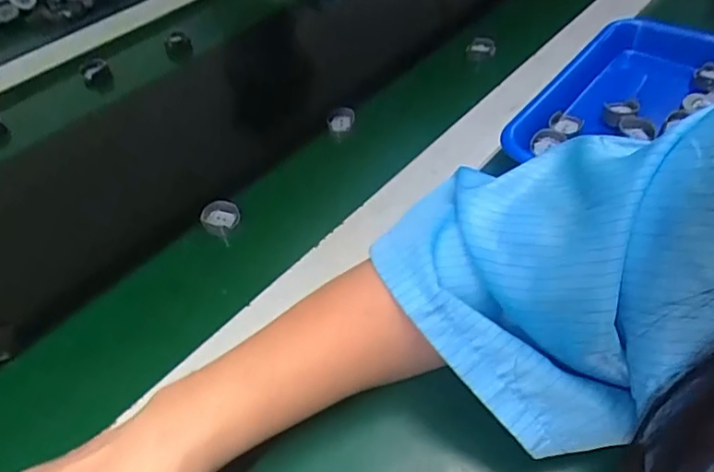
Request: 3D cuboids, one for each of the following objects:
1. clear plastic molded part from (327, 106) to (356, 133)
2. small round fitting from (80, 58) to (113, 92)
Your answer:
[{"bbox_3d":[-0.014,-0.106,0.488,0.025,0.014,0.020,-5,48,0],"label":"clear plastic molded part"},{"bbox_3d":[-0.281,-0.172,0.584,0.028,0.032,0.014,-33,54,-24],"label":"small round fitting"}]

